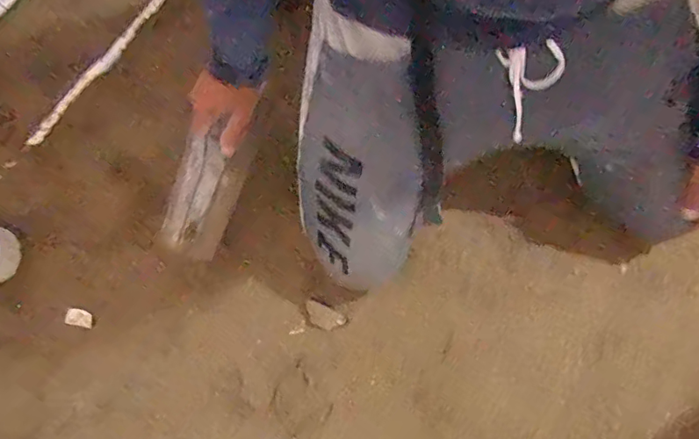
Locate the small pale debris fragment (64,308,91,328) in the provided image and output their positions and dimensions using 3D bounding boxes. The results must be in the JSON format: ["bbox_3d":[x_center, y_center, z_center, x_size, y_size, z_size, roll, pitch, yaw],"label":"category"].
[{"bbox_3d":[-0.411,0.148,0.787,0.044,0.006,0.025,10,77,4],"label":"small pale debris fragment"}]

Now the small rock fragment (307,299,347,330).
[{"bbox_3d":[-0.038,0.146,0.776,0.061,0.004,0.032,27,78,8],"label":"small rock fragment"}]

